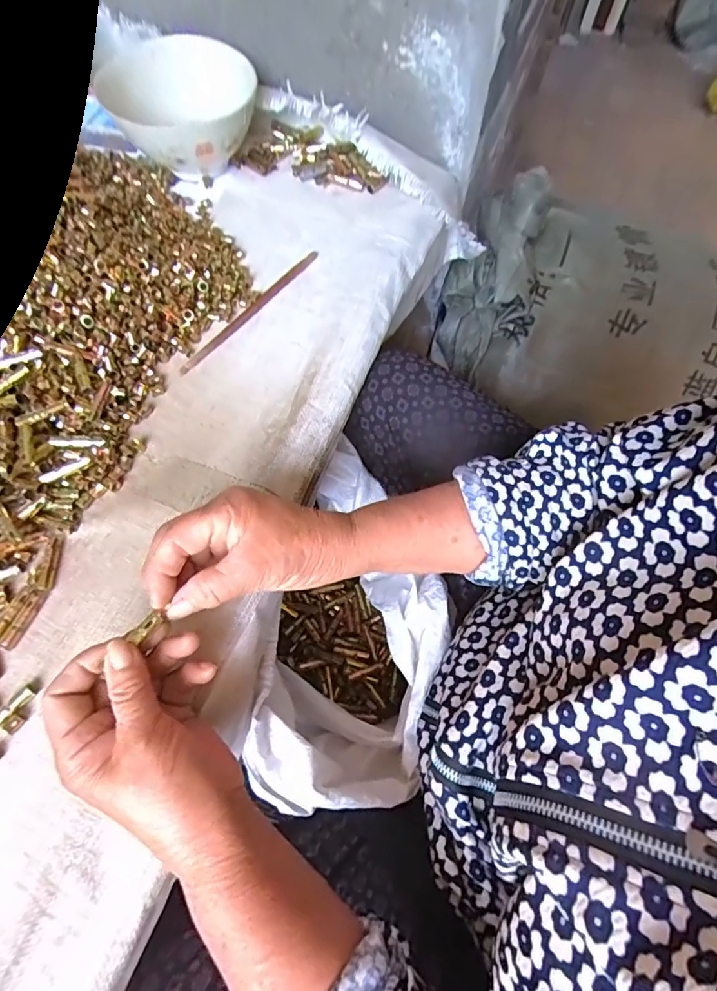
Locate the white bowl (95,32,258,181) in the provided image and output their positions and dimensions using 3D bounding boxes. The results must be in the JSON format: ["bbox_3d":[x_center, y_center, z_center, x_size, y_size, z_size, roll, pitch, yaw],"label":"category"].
[{"bbox_3d":[-0.173,-0.384,0.475,0.141,0.073,0.141,-1,68,-1],"label":"white bowl"}]

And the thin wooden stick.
[{"bbox_3d":[-0.099,-0.171,0.432,0.011,0.010,0.172,39,73,14],"label":"thin wooden stick"}]

